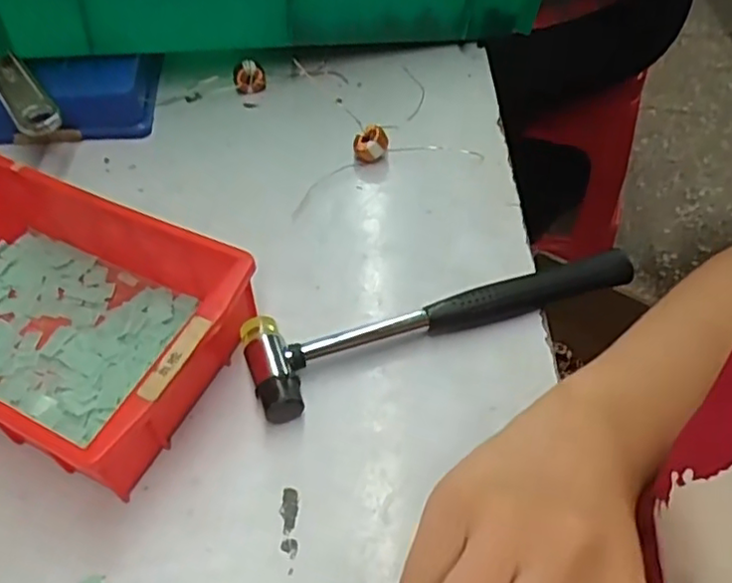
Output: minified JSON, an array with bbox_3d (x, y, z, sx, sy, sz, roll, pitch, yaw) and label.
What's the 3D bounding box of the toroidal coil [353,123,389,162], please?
[{"bbox_3d":[0.004,-0.108,0.482,0.024,0.023,0.018,2,52,1],"label":"toroidal coil"}]

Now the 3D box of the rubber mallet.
[{"bbox_3d":[0.044,0.012,0.389,0.231,0.023,0.059,-18,54,-14],"label":"rubber mallet"}]

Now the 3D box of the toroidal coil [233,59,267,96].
[{"bbox_3d":[-0.096,-0.176,0.539,0.026,0.027,0.014,-13,53,-10],"label":"toroidal coil"}]

